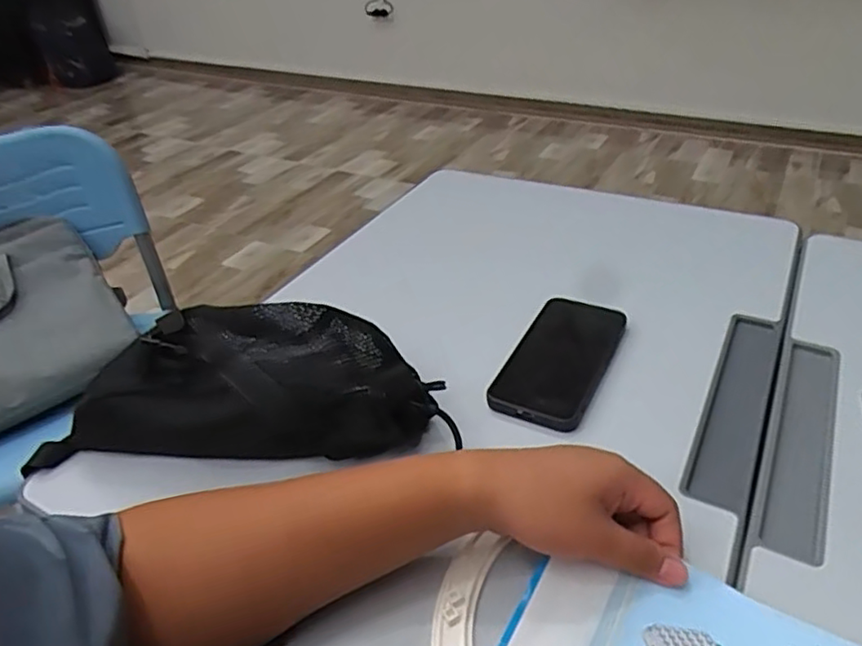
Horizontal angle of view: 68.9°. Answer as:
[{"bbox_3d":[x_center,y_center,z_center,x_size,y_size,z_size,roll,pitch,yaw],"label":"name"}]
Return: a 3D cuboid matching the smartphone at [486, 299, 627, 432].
[{"bbox_3d":[0.113,0.031,0.553,0.078,0.017,0.154,15,41,24],"label":"smartphone"}]

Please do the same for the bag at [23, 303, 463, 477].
[{"bbox_3d":[-0.153,0.050,0.498,0.327,0.087,0.121,-5,36,0],"label":"bag"}]

